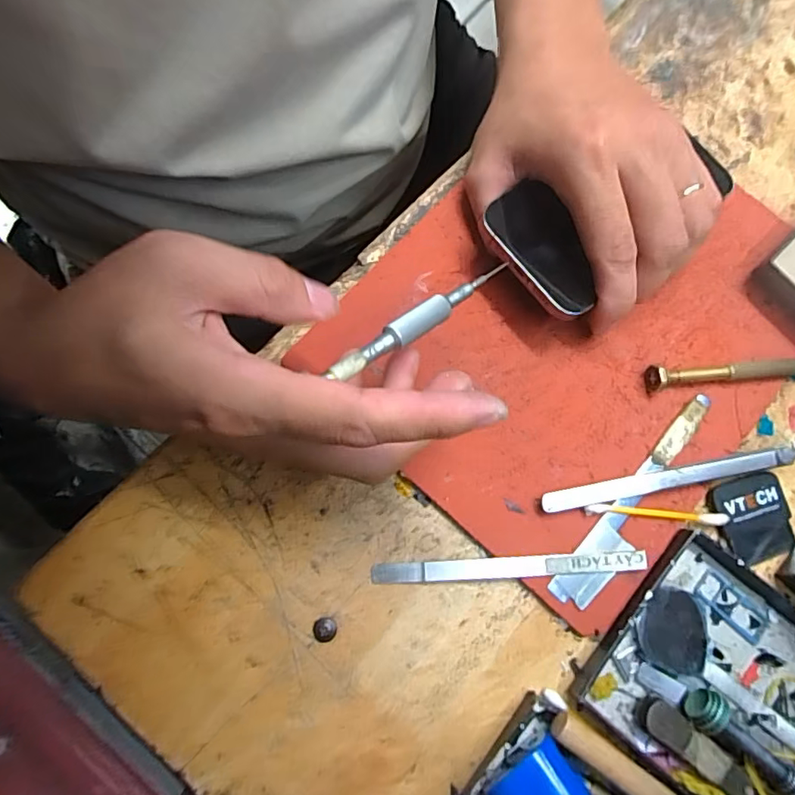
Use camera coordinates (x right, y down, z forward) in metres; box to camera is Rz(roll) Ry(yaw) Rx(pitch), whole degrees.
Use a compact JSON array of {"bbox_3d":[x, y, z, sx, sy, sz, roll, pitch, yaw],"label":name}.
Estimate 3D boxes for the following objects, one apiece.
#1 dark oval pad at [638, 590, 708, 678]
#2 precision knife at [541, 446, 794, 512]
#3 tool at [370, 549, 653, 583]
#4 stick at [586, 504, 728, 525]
[{"bbox_3d":[0.129,0.109,0.244,0.034,0.006,0.035,3,75,3],"label":"dark oval pad"},{"bbox_3d":[0.142,0.039,0.259,0.146,0.009,0.010,-10,78,-6],"label":"precision knife"},{"bbox_3d":[0.053,0.081,0.249,0.129,0.004,0.010,-2,77,-5],"label":"tool"},{"bbox_3d":[0.128,0.058,0.261,0.070,0.010,0.005,6,77,-3],"label":"stick"}]

